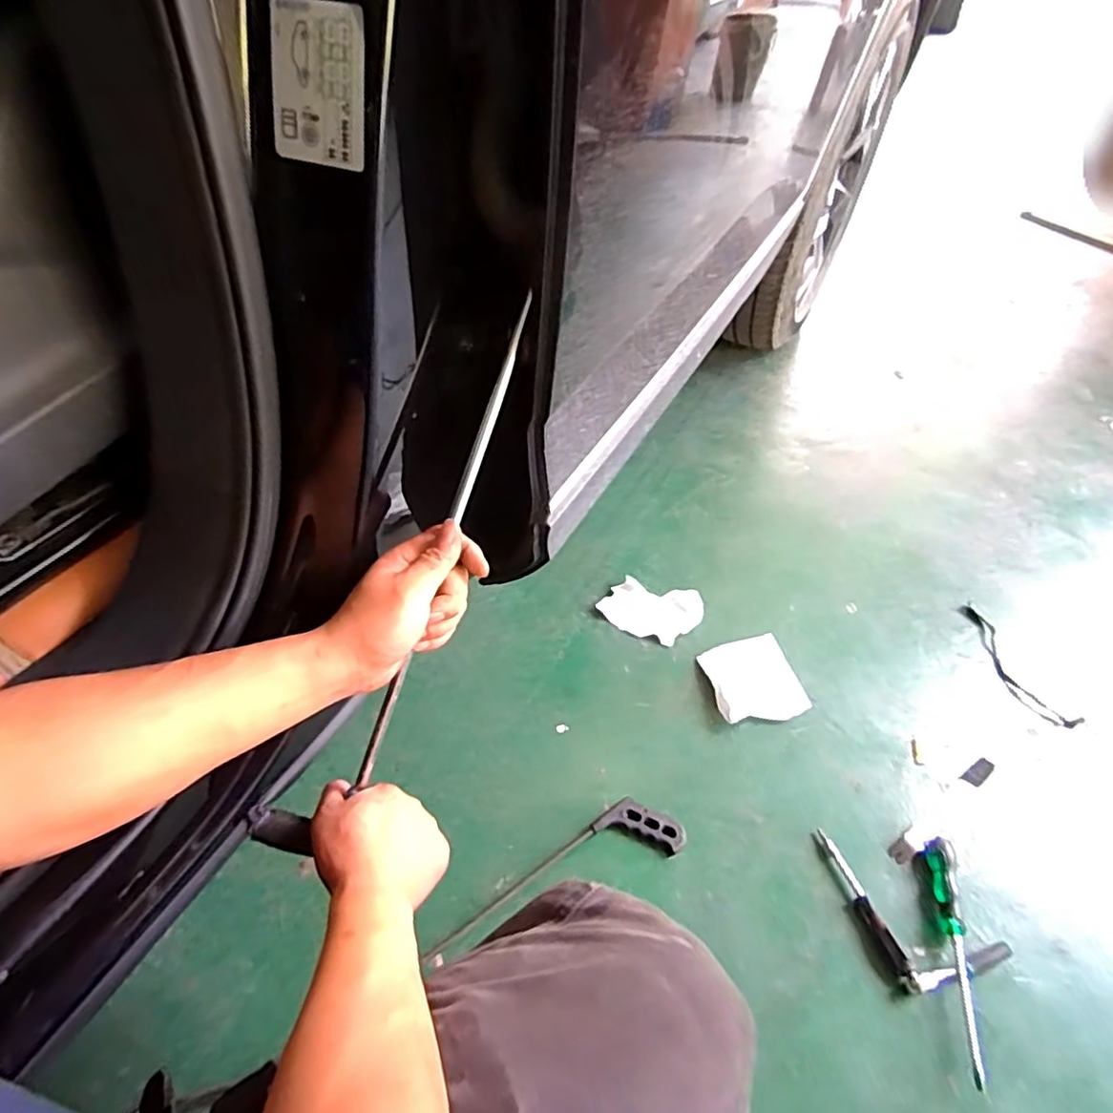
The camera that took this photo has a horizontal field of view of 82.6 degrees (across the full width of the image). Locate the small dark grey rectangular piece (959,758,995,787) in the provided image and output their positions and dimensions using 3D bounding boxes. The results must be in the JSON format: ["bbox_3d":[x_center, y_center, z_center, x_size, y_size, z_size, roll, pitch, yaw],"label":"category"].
[{"bbox_3d":[0.622,0.317,0.931,0.061,0.004,0.024,-26,56,-23],"label":"small dark grey rectangular piece"}]

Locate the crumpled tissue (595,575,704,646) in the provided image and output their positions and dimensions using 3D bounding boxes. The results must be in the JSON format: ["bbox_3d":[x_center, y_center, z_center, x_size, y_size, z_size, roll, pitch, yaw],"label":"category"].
[{"bbox_3d":[0.162,0.089,1.087,0.165,0.016,0.113,18,51,11],"label":"crumpled tissue"}]

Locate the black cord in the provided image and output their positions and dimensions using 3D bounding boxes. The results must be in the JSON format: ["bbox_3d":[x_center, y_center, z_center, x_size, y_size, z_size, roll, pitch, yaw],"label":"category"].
[{"bbox_3d":[0.755,0.180,1.058,0.069,0.009,0.242,-15,53,-16],"label":"black cord"}]

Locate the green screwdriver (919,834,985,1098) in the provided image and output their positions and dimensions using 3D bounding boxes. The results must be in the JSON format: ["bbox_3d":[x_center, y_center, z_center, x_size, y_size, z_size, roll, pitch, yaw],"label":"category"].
[{"bbox_3d":[0.486,0.477,0.770,0.033,0.033,0.259,11,50,6],"label":"green screwdriver"}]

